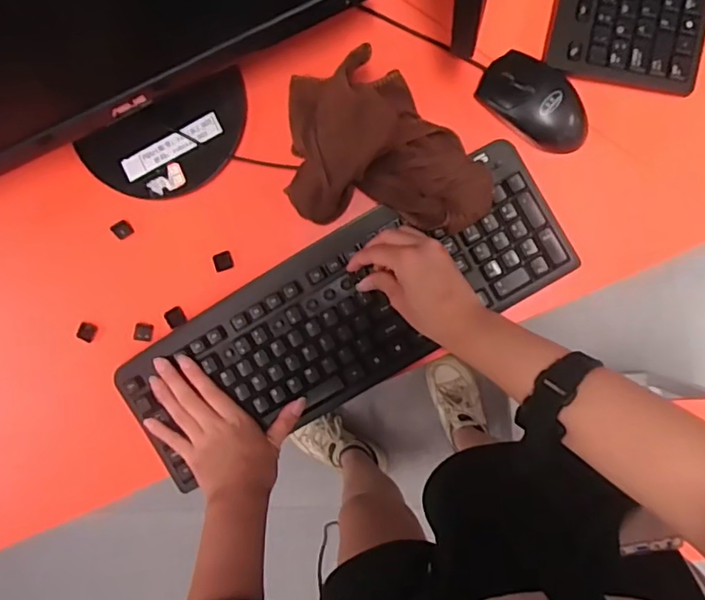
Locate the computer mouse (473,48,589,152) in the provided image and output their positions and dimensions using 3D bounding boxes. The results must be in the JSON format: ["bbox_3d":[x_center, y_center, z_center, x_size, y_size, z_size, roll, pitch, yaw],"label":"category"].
[{"bbox_3d":[0.165,-0.179,0.514,0.062,0.032,0.106,-41,85,4],"label":"computer mouse"}]

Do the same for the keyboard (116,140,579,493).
[{"bbox_3d":[-0.011,0.017,0.546,0.437,0.023,0.155,-25,90,5],"label":"keyboard"}]

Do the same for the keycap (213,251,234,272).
[{"bbox_3d":[-0.126,-0.038,0.558,0.018,0.006,0.018,0,90,5],"label":"keycap"}]

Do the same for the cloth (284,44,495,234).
[{"bbox_3d":[0.029,-0.138,0.511,0.176,0.099,0.138,4,90,5],"label":"cloth"}]

